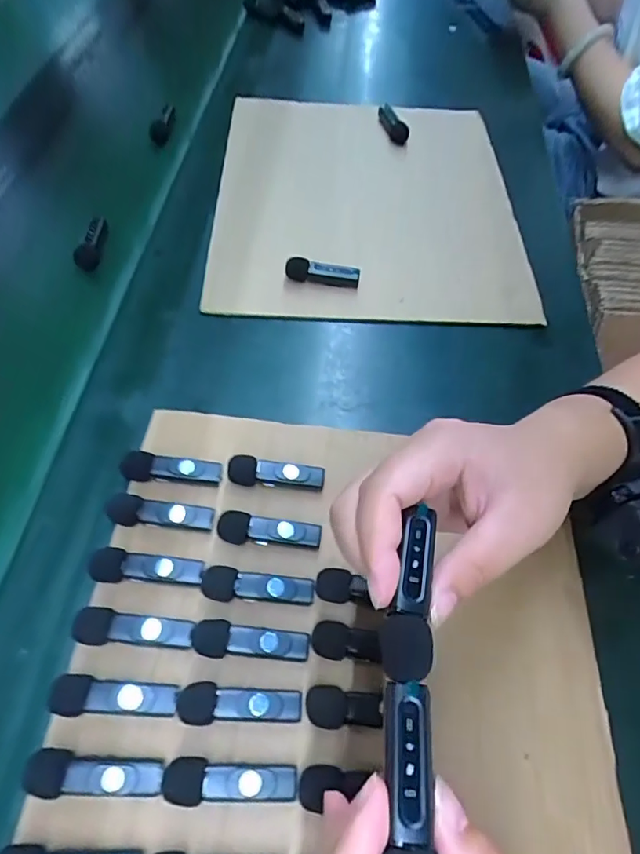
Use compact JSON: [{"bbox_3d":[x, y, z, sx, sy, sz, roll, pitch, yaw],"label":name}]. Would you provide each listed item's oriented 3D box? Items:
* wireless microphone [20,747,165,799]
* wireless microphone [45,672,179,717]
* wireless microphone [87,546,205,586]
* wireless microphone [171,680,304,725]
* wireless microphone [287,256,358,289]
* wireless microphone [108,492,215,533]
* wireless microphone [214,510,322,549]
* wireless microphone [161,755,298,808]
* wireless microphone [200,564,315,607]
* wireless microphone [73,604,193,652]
[{"bbox_3d":[-0.109,0.170,0.248,0.063,0.018,0.019,1,58,1],"label":"wireless microphone"},{"bbox_3d":[-0.107,0.143,0.265,0.063,0.014,0.019,5,58,3],"label":"wireless microphone"},{"bbox_3d":[-0.103,0.084,0.301,0.065,0.015,0.018,1,58,1],"label":"wireless microphone"},{"bbox_3d":[-0.042,0.146,0.266,0.064,0.012,0.019,1,58,1],"label":"wireless microphone"},{"bbox_3d":[0.001,-0.135,0.441,0.064,0.023,0.014,12,58,8],"label":"wireless microphone"},{"bbox_3d":[-0.100,0.054,0.315,0.063,0.011,0.017,6,58,4],"label":"wireless microphone"},{"bbox_3d":[-0.032,0.067,0.319,0.063,0.017,0.019,7,58,5],"label":"wireless microphone"},{"bbox_3d":[-0.044,0.176,0.251,0.064,0.018,0.018,1,58,1],"label":"wireless microphone"},{"bbox_3d":[-0.037,0.095,0.299,0.065,0.013,0.019,5,58,4],"label":"wireless microphone"},{"bbox_3d":[-0.104,0.114,0.282,0.064,0.016,0.019,6,58,4],"label":"wireless microphone"}]

